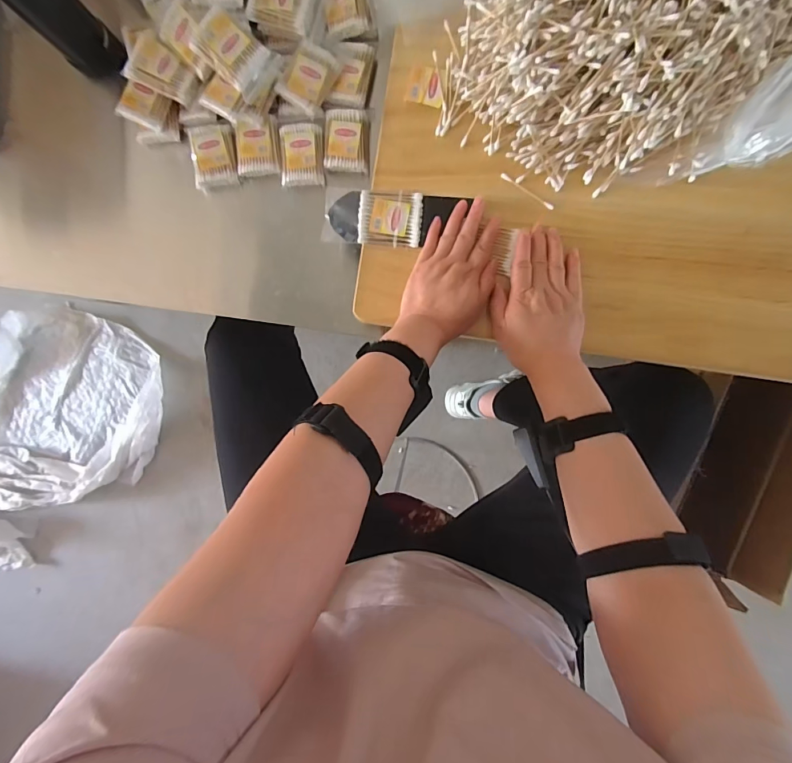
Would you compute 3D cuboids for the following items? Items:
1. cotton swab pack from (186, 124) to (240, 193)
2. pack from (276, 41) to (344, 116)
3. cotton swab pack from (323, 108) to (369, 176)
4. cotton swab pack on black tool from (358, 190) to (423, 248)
[{"bbox_3d":[-0.245,-0.305,0.553,0.058,0.021,0.076,-5,91,5],"label":"cotton swab pack"},{"bbox_3d":[-0.112,-0.389,0.523,0.058,0.019,0.075,32,94,3],"label":"pack"},{"bbox_3d":[-0.065,-0.319,0.540,0.057,0.015,0.081,2,92,4],"label":"cotton swab pack"},{"bbox_3d":[-0.007,-0.195,0.491,0.074,0.008,0.061,4,92,4],"label":"cotton swab pack on black tool"}]

